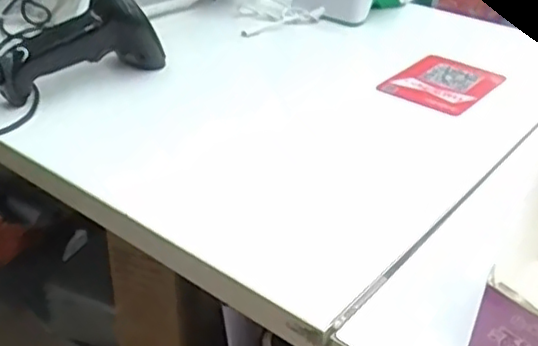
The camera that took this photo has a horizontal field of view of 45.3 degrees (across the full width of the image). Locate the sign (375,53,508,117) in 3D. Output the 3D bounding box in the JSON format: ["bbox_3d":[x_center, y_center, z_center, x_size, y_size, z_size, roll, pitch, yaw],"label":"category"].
[{"bbox_3d":[0.176,-0.092,0.652,0.090,0.006,0.122,25,40,31],"label":"sign"}]

